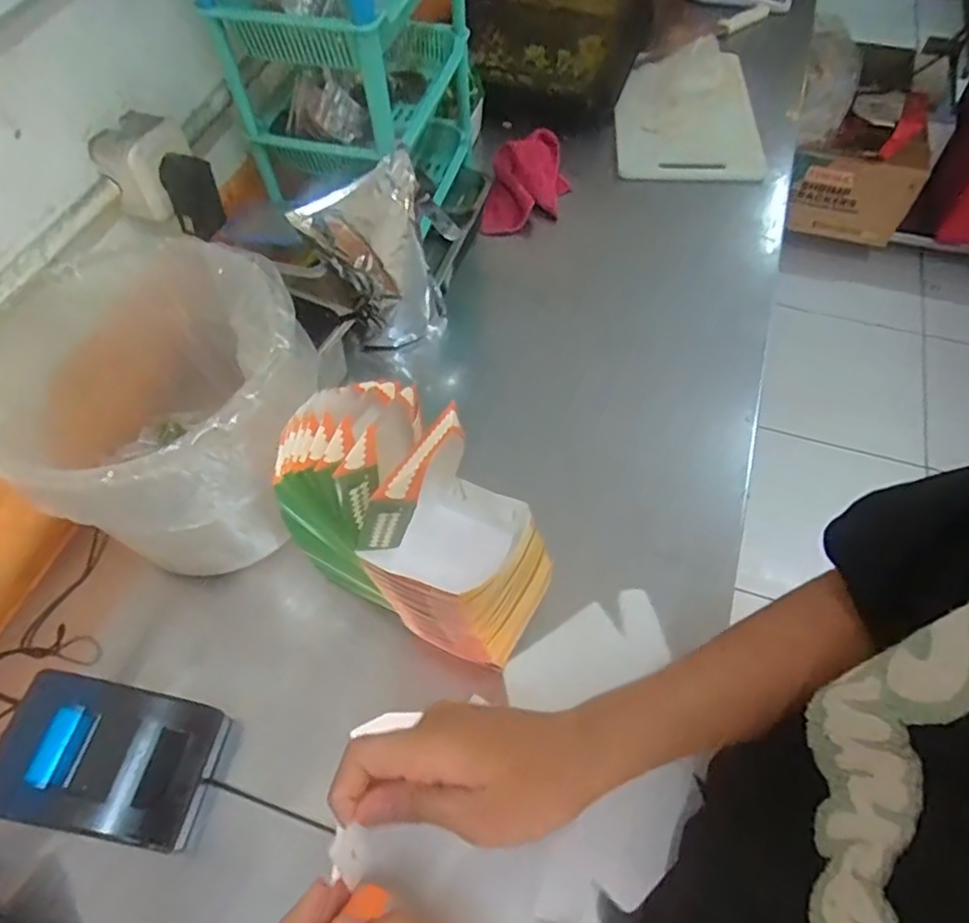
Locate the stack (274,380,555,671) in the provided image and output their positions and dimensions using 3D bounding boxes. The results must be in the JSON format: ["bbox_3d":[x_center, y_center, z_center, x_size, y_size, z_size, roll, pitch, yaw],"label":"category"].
[{"bbox_3d":[-0.051,0.045,0.545,0.218,0.203,0.131,30,63,19],"label":"stack"}]

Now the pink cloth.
[{"bbox_3d":[0.055,-0.416,0.961,0.144,0.120,0.019,-20,23,-6],"label":"pink cloth"}]

